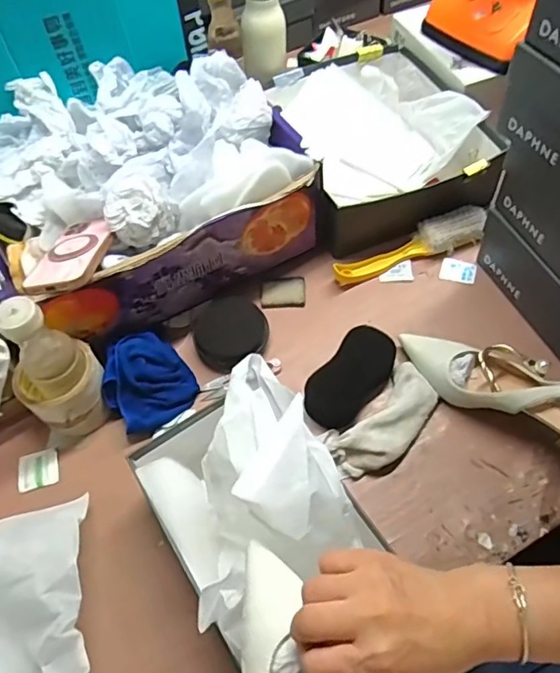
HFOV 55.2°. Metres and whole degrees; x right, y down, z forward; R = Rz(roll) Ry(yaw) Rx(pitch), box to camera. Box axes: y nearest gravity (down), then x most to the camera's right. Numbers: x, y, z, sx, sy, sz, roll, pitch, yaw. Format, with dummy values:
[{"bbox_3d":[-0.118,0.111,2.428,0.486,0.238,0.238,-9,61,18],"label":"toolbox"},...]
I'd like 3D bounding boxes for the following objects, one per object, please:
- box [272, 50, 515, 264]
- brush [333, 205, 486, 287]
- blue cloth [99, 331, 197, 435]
[{"bbox_3d":[0.152,-0.284,0.797,0.259,0.105,0.342,-13,57,-4],"label":"box"},{"bbox_3d":[0.175,-0.126,0.732,0.220,0.043,0.059,-16,57,-6],"label":"brush"},{"bbox_3d":[-0.159,0.051,0.635,0.102,0.054,0.103,-30,60,-14],"label":"blue cloth"}]

